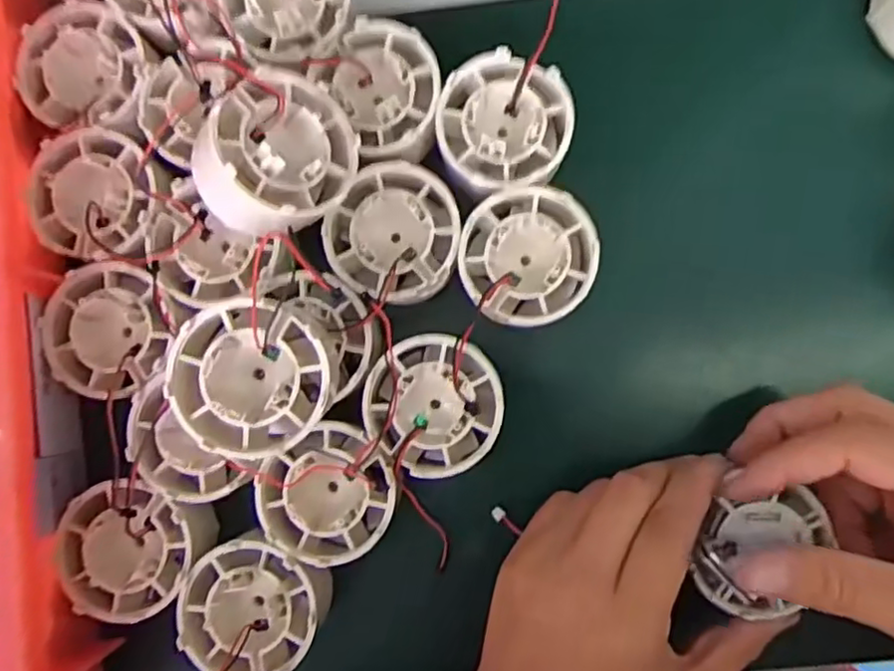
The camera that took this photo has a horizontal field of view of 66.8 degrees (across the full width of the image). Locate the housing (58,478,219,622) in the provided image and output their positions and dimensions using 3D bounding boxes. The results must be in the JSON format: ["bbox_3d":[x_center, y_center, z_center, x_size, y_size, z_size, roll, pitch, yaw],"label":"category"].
[{"bbox_3d":[-0.123,0.082,0.270,0.052,0.034,0.053,35,89,4],"label":"housing"}]

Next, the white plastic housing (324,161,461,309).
[{"bbox_3d":[-0.019,-0.038,0.264,0.049,0.031,0.050,0,86,3],"label":"white plastic housing"}]

